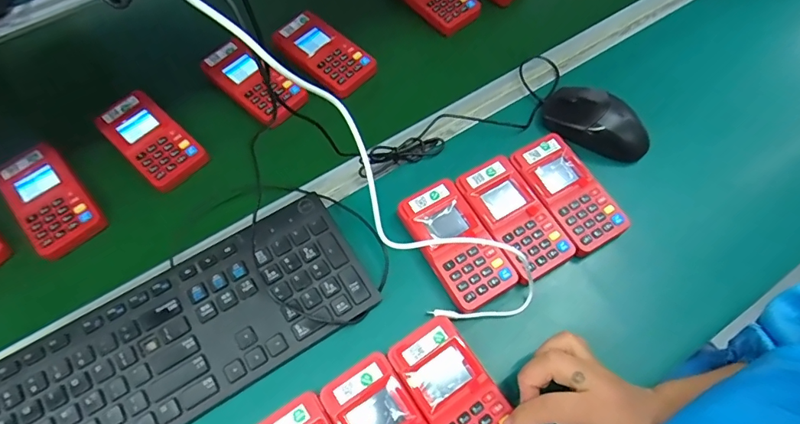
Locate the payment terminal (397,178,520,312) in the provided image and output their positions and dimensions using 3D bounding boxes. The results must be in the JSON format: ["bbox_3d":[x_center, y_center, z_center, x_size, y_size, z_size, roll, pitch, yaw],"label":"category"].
[{"bbox_3d":[0.052,0.029,0.427,0.061,0.020,0.117,-29,66,-12],"label":"payment terminal"}]

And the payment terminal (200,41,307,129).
[{"bbox_3d":[-0.169,-0.150,0.530,0.120,0.024,0.059,35,70,18],"label":"payment terminal"}]

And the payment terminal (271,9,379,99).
[{"bbox_3d":[-0.091,-0.190,0.555,0.120,0.025,0.068,40,71,19],"label":"payment terminal"}]

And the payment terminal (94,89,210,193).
[{"bbox_3d":[-0.267,-0.078,0.496,0.121,0.021,0.062,39,71,19],"label":"payment terminal"}]

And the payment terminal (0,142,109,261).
[{"bbox_3d":[-0.354,-0.014,0.467,0.064,0.024,0.118,-39,69,-16],"label":"payment terminal"}]

